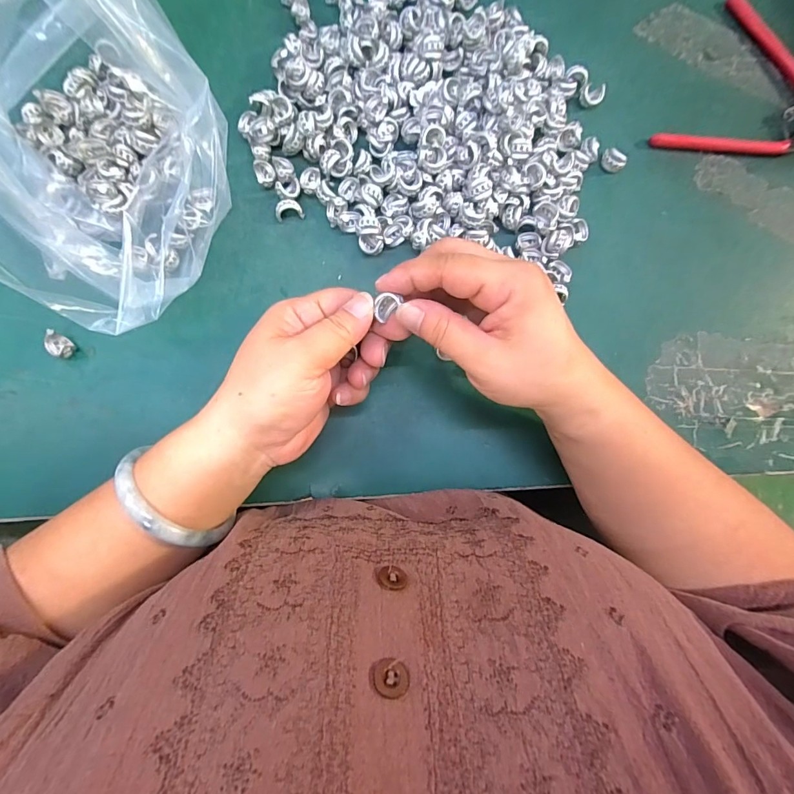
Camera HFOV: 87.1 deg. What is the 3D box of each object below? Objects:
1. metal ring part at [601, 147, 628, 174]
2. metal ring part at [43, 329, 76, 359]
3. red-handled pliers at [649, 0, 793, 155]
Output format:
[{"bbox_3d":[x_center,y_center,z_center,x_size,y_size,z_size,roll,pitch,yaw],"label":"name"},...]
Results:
[{"bbox_3d":[0.161,-0.176,0.310,0.018,0.011,0.010,40,85,1],"label":"metal ring part"},{"bbox_3d":[-0.225,-0.034,0.278,0.017,0.011,0.012,42,85,1],"label":"metal ring part"},{"bbox_3d":[0.283,-0.223,0.320,0.126,0.012,0.139,31,85,0],"label":"red-handled pliers"}]

